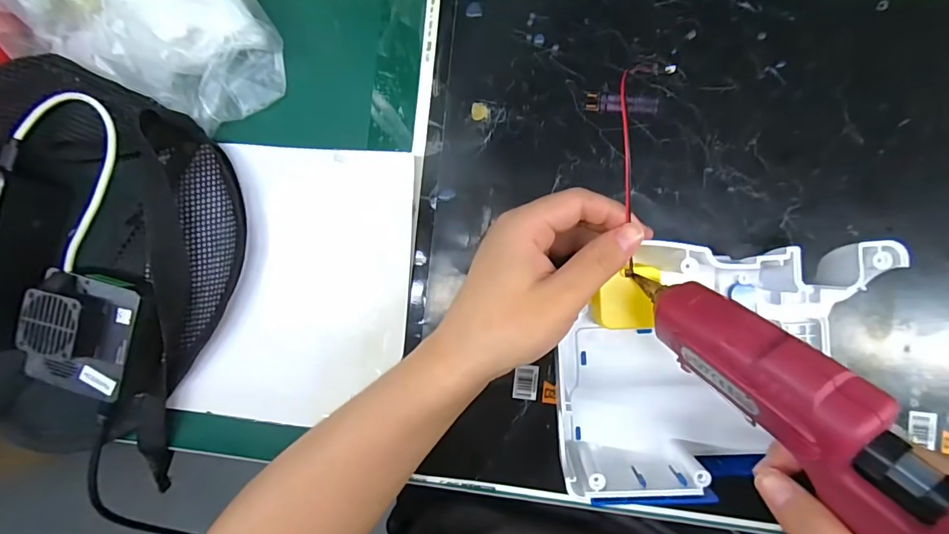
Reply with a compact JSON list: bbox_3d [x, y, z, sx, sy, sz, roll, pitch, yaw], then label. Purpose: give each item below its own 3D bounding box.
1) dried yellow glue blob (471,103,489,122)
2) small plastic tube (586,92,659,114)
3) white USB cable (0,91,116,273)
[{"bbox_3d":[0.004,-0.107,0.315,0.012,0.004,0.012,0,89,4],"label":"dried yellow glue blob"},{"bbox_3d":[0.100,-0.111,0.308,0.048,0.004,0.012,6,90,4],"label":"small plastic tube"},{"bbox_3d":[-0.276,-0.064,0.298,0.079,0.009,0.105,32,93,6],"label":"white USB cable"}]

